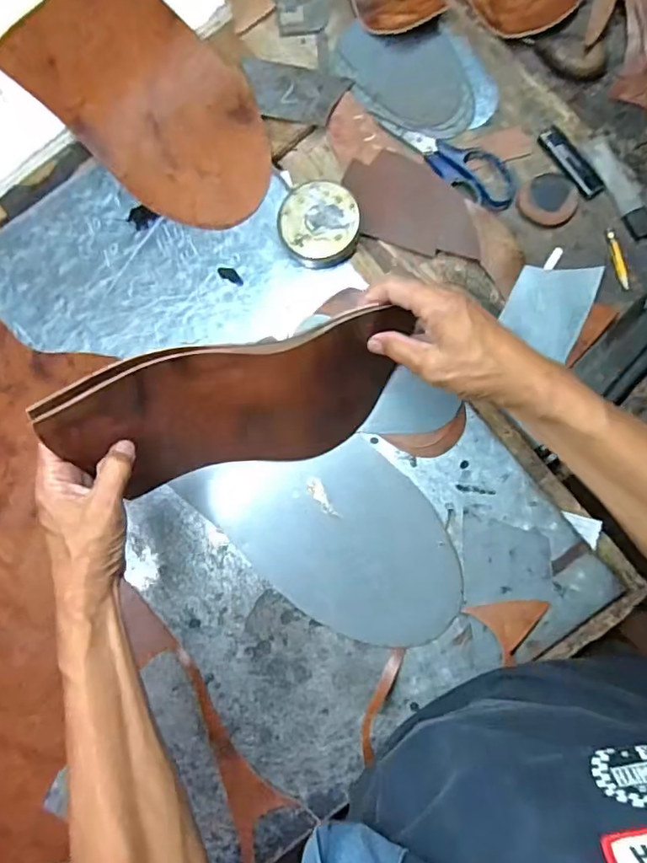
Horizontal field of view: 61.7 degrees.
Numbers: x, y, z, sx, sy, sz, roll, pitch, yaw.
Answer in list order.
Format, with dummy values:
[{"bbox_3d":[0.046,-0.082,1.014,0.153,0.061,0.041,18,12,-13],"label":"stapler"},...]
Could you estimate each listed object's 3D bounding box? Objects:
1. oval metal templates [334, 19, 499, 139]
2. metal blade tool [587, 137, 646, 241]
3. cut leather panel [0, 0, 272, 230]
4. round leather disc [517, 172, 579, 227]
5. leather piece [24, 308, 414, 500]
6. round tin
[{"bbox_3d":[0.099,-0.373,0.565,0.115,0.009,0.164,-38,86,-2],"label":"oval metal templates"},{"bbox_3d":[0.296,-0.241,0.537,0.028,0.005,0.109,-24,80,2],"label":"metal blade tool"},{"bbox_3d":[-0.174,-0.335,0.543,0.300,0.011,0.155,43,89,0],"label":"cut leather panel"},{"bbox_3d":[0.223,-0.229,0.536,0.054,0.012,0.053,0,86,1],"label":"round leather disc"},{"bbox_3d":[-0.063,-0.015,0.446,0.268,0.168,0.037,-16,57,-14],"label":"leather piece"},{"bbox_3d":[-0.005,-0.196,0.519,0.073,0.031,0.076,0,86,1],"label":"round tin"}]

